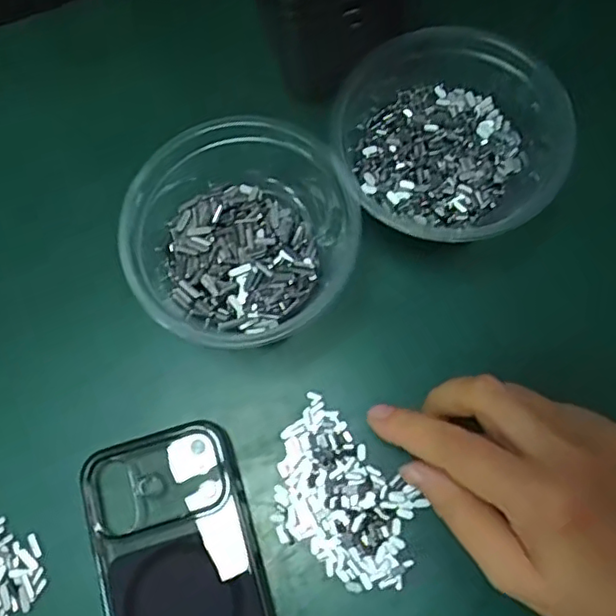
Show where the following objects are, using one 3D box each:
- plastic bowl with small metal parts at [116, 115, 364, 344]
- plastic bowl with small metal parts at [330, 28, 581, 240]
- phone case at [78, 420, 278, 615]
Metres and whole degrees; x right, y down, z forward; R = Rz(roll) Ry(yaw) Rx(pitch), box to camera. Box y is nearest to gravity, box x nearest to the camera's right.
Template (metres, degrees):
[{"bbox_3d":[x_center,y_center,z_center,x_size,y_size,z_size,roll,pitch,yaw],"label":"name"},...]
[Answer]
[{"bbox_3d":[-0.030,-0.035,0.311,0.108,0.043,0.101,13,75,6],"label":"plastic bowl with small metal parts"},{"bbox_3d":[0.069,-0.086,0.318,0.112,0.039,0.107,-1,74,2],"label":"plastic bowl with small metal parts"},{"bbox_3d":[-0.057,0.133,0.295,0.075,0.012,0.149,-18,74,-3],"label":"phone case"}]

